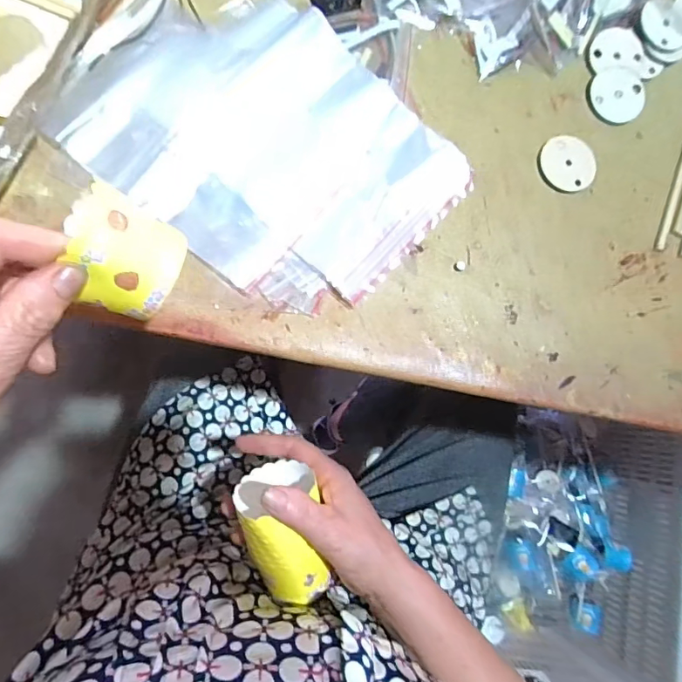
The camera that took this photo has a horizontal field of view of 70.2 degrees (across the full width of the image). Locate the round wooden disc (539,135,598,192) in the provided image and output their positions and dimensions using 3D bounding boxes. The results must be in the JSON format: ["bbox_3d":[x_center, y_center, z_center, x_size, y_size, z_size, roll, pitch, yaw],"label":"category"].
[{"bbox_3d":[0.165,-0.129,0.353,0.039,0.004,0.040,0,92,8],"label":"round wooden disc"}]

